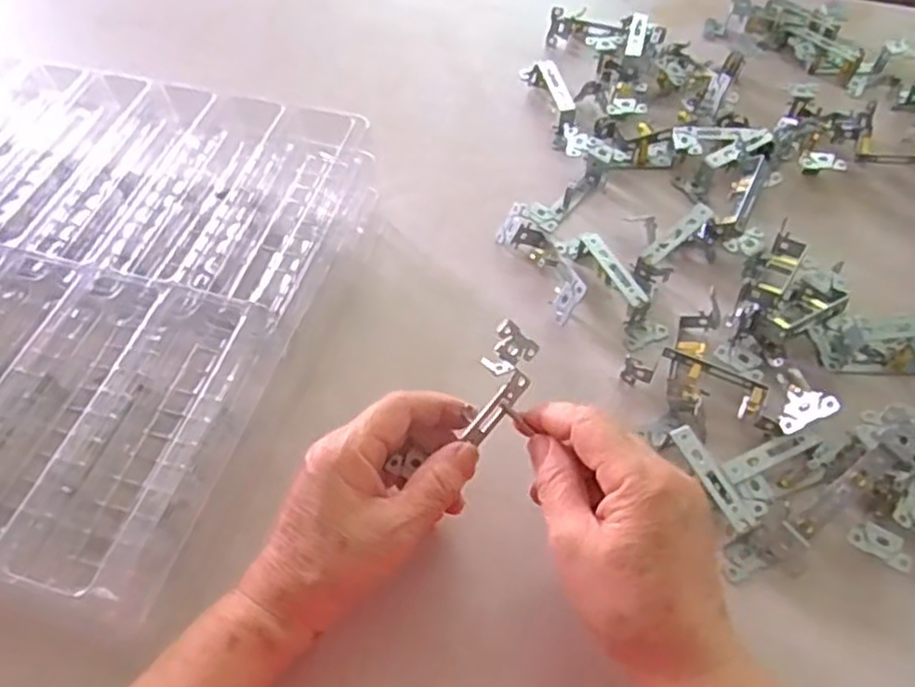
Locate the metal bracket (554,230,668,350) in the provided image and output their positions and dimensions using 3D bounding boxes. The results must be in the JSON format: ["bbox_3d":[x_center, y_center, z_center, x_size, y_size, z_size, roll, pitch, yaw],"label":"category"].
[{"bbox_3d":[0.110,-0.045,0.515,0.029,0.027,0.103,-21,59,-13],"label":"metal bracket"}]

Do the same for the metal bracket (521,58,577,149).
[{"bbox_3d":[0.082,-0.206,0.622,0.023,0.024,0.117,-11,57,-7],"label":"metal bracket"}]

